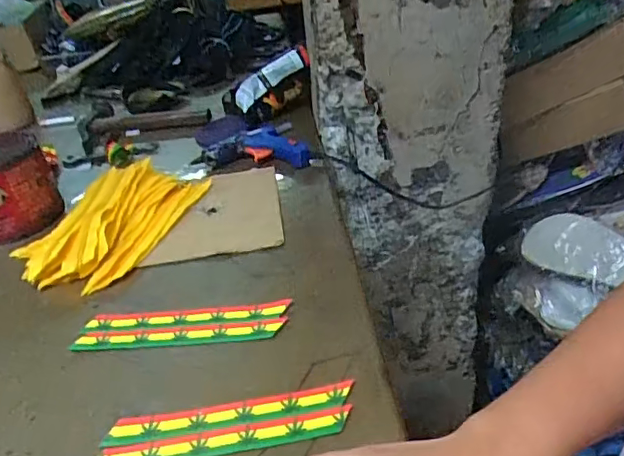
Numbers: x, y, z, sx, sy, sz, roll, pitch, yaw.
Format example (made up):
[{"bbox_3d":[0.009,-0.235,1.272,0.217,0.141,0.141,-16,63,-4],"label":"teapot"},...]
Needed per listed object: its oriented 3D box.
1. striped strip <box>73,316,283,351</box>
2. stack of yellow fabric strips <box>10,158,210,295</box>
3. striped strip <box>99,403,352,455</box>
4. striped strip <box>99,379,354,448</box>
[{"bbox_3d":[-0.111,0.088,0.462,0.173,0.004,0.019,-5,46,4],"label":"striped strip"},{"bbox_3d":[-0.209,-0.011,0.592,0.135,0.034,0.203,16,41,30],"label":"stack of yellow fabric strips"},{"bbox_3d":[-0.060,0.141,0.372,0.169,0.004,0.019,-9,35,-3],"label":"striped strip"},{"bbox_3d":[-0.057,0.130,0.392,0.170,0.004,0.021,-9,38,-3],"label":"striped strip"}]

